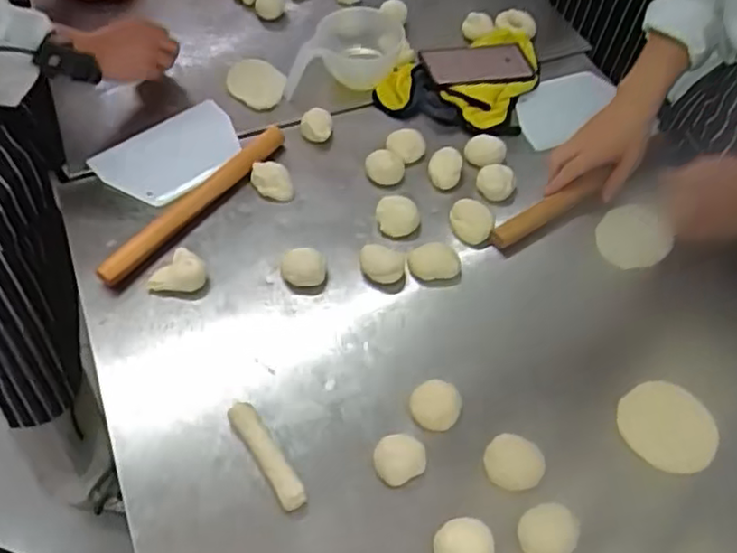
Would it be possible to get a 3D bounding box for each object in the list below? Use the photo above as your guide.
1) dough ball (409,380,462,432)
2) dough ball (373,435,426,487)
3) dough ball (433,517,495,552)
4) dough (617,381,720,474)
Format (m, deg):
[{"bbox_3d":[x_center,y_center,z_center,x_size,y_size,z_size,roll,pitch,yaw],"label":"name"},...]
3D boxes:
[{"bbox_3d":[0.067,0.131,0.680,0.049,0.029,0.045,-2,54,2],"label":"dough ball"},{"bbox_3d":[0.029,0.174,0.641,0.049,0.037,0.040,-33,61,-23],"label":"dough ball"},{"bbox_3d":[0.084,0.241,0.598,0.051,0.025,0.045,-14,55,-6],"label":"dough ball"},{"bbox_3d":[0.302,0.150,0.681,0.086,0.005,0.093,-2,54,2],"label":"dough"}]

